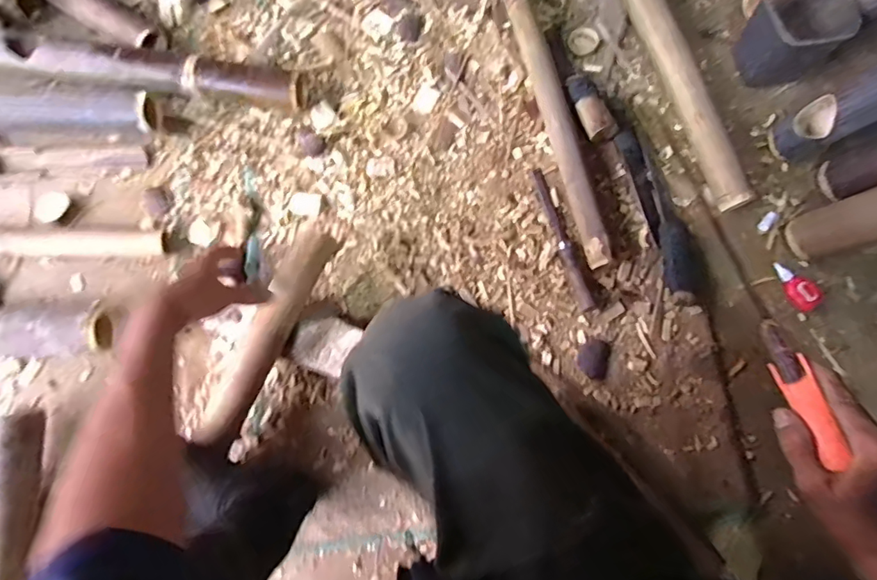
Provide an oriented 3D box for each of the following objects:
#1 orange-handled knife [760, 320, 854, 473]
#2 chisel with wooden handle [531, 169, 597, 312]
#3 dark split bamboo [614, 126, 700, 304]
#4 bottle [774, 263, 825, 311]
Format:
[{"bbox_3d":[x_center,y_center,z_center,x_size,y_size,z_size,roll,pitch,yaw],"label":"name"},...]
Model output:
[{"bbox_3d":[0.323,0.088,0.459,0.019,0.024,0.133,-3,52,0],"label":"orange-handled knife"},{"bbox_3d":[0.188,-0.081,0.774,0.023,0.018,0.235,-15,76,-7],"label":"chisel with wooden handle"},{"bbox_3d":[0.342,-0.117,0.777,0.063,0.032,0.279,-11,75,-6],"label":"dark split bamboo"},{"bbox_3d":[0.530,-0.007,0.756,0.038,0.020,0.080,-26,76,-6],"label":"bottle"}]

